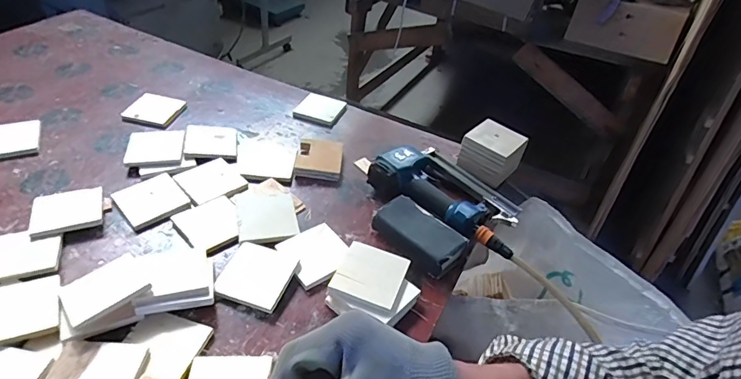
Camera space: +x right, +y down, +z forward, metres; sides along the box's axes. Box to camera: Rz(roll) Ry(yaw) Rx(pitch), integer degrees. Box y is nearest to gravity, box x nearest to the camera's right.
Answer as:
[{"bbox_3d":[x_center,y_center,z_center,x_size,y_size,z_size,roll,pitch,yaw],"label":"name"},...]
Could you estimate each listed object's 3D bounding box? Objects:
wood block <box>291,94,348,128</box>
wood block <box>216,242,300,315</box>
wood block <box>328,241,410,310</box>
[{"bbox_3d":[-0.107,-0.173,0.977,0.099,0.018,0.093,19,40,14],"label":"wood block"},{"bbox_3d":[-0.157,0.117,0.629,0.093,0.011,0.090,17,43,12],"label":"wood block"},{"bbox_3d":[-0.001,0.116,0.629,0.089,0.011,0.092,17,43,13],"label":"wood block"}]

